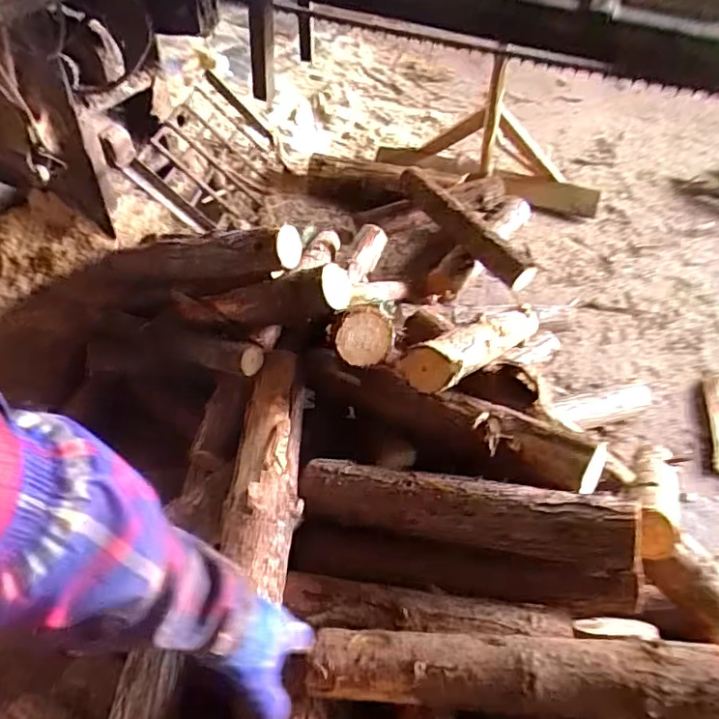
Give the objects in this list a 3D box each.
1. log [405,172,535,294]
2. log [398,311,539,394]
[{"bbox_3d":[0.313,-0.394,1.690,0.099,0.098,0.515,-34,70,-27],"label":"log"},{"bbox_3d":[0.254,-0.039,1.141,0.097,0.069,0.463,36,36,26],"label":"log"}]

